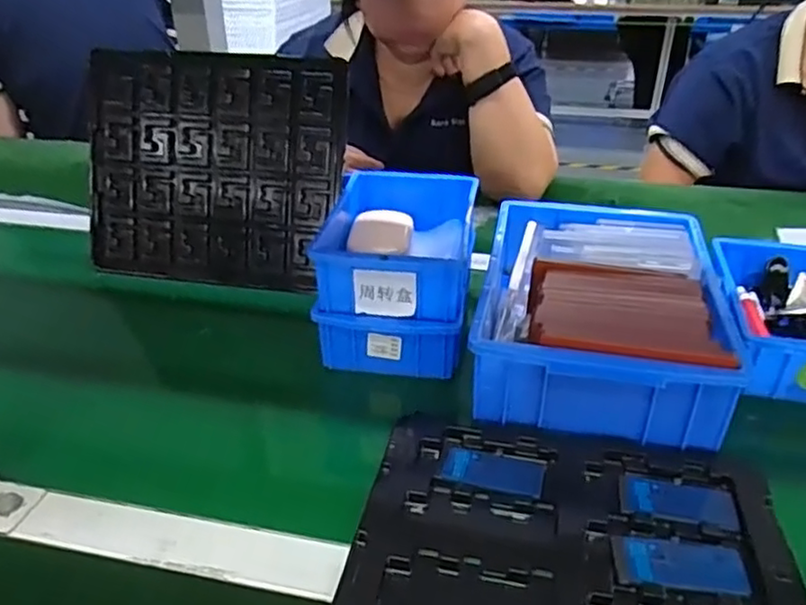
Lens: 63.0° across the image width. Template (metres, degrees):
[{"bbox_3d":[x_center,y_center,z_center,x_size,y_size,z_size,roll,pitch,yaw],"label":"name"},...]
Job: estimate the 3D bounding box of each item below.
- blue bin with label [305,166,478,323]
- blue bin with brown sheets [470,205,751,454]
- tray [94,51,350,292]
[{"bbox_3d":[-0.003,-0.061,0.631,0.133,0.062,0.189,5,31,8],"label":"blue bin with label"},{"bbox_3d":[0.180,0.003,0.617,0.195,0.081,0.288,6,31,11],"label":"blue bin with brown sheets"},{"bbox_3d":[-0.210,-0.144,0.732,0.292,0.244,0.016,5,10,10],"label":"tray"}]

